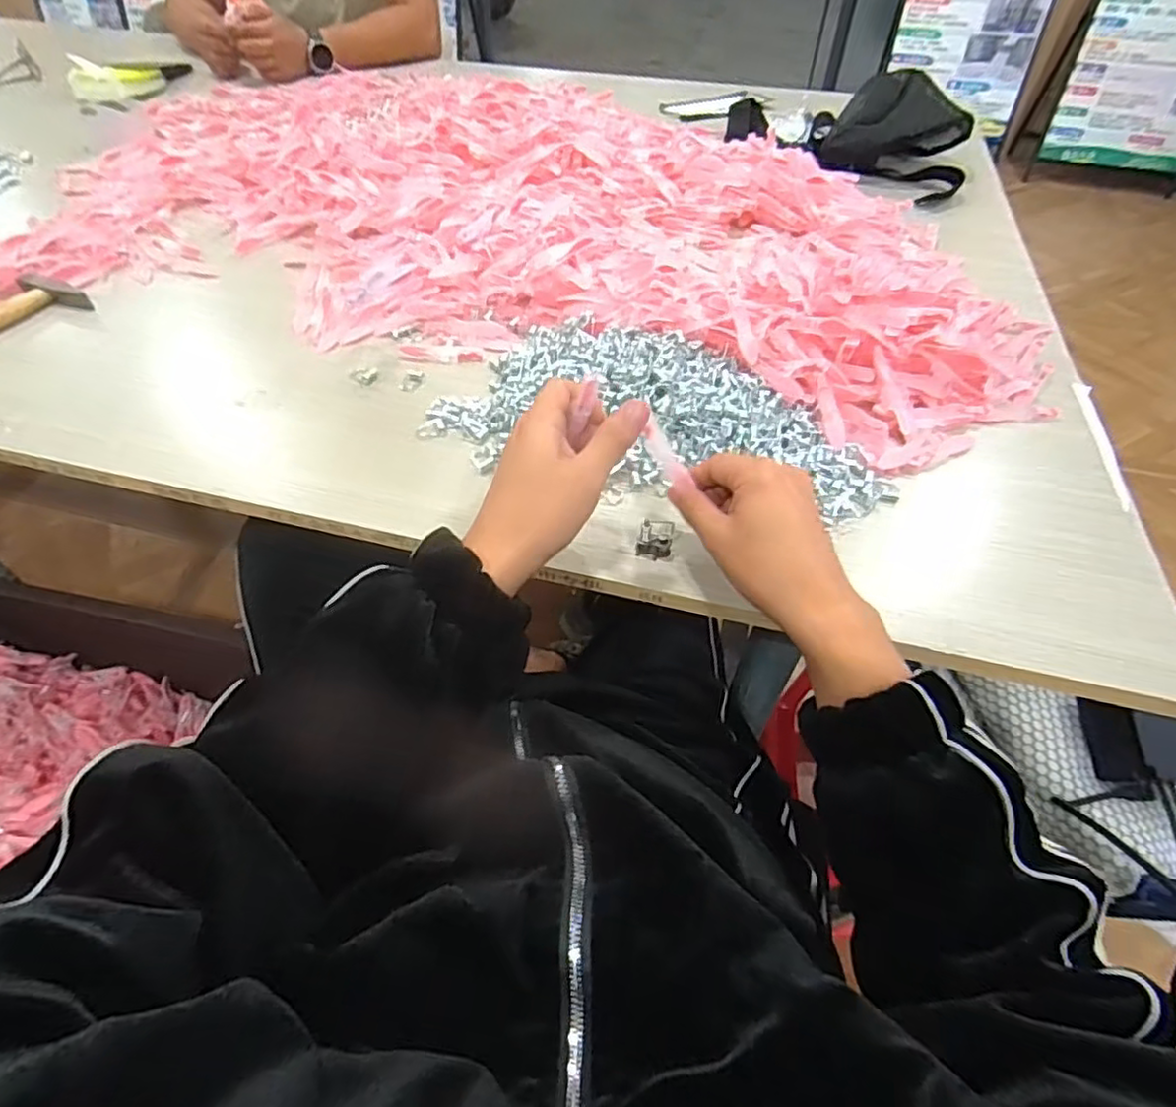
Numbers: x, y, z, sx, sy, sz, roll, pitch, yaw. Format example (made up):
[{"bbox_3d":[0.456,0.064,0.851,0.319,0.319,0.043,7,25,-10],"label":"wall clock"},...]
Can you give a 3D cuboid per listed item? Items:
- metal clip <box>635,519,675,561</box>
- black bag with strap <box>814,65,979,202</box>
[{"bbox_3d":[0.046,-0.011,0.446,0.023,0.024,0.019,11,50,7],"label":"metal clip"},{"bbox_3d":[0.425,-0.590,0.913,0.207,0.078,0.228,18,52,13],"label":"black bag with strap"}]

